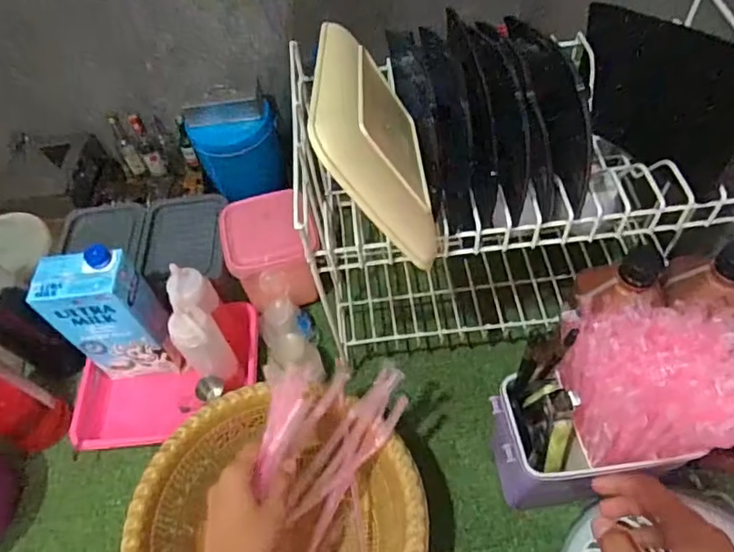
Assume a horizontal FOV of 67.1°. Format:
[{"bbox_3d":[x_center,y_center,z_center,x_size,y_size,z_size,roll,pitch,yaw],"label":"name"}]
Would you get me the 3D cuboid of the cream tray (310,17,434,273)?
[{"bbox_3d":[0.009,-0.118,0.439,0.020,0.133,0.206,-29,42,27],"label":"cream tray"}]

